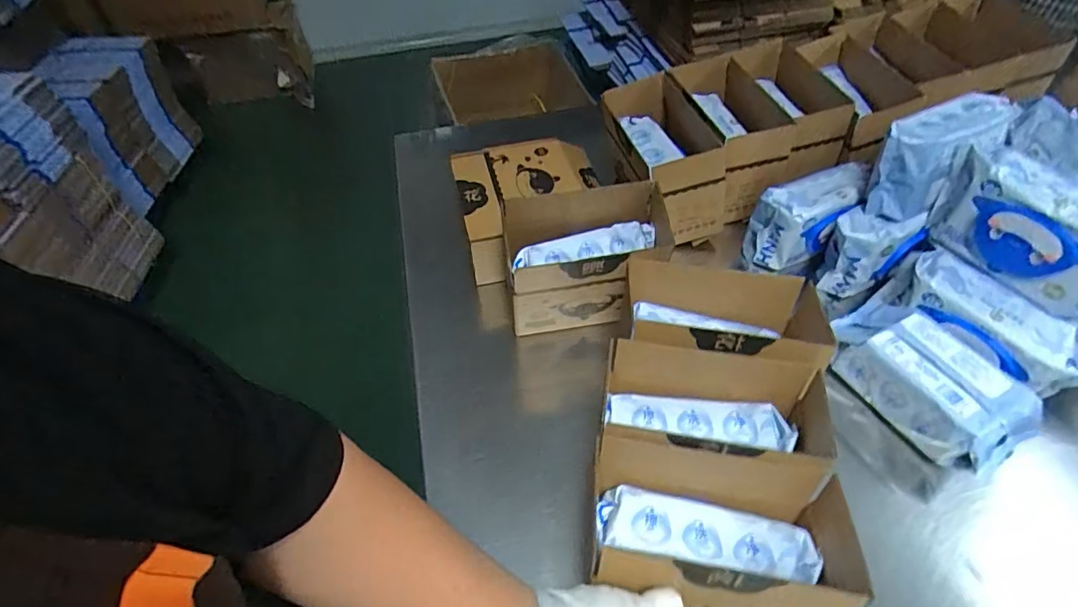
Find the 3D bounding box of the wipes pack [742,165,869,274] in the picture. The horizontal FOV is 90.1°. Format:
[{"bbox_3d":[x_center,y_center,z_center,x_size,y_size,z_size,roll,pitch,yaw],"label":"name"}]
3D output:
[{"bbox_3d":[0.390,-0.120,0.777,0.171,0.110,0.078,-20,53,-13],"label":"wipes pack"}]

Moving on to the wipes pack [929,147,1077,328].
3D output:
[{"bbox_3d":[0.561,-0.078,0.605,0.077,0.108,0.208,-31,56,-21],"label":"wipes pack"}]

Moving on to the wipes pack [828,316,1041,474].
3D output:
[{"bbox_3d":[0.451,0.100,0.613,0.111,0.079,0.175,-23,54,-16],"label":"wipes pack"}]

